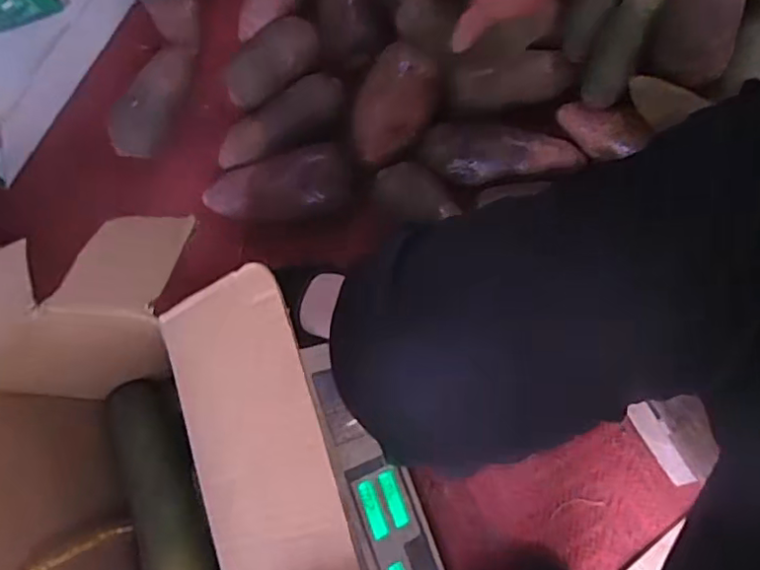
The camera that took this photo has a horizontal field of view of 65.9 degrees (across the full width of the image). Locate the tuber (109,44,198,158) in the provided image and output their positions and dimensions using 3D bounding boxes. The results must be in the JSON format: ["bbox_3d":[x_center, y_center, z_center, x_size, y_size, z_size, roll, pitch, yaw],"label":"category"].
[{"bbox_3d":[-0.273,-0.226,0.718,0.060,0.049,0.155,25,80,5],"label":"tuber"}]

